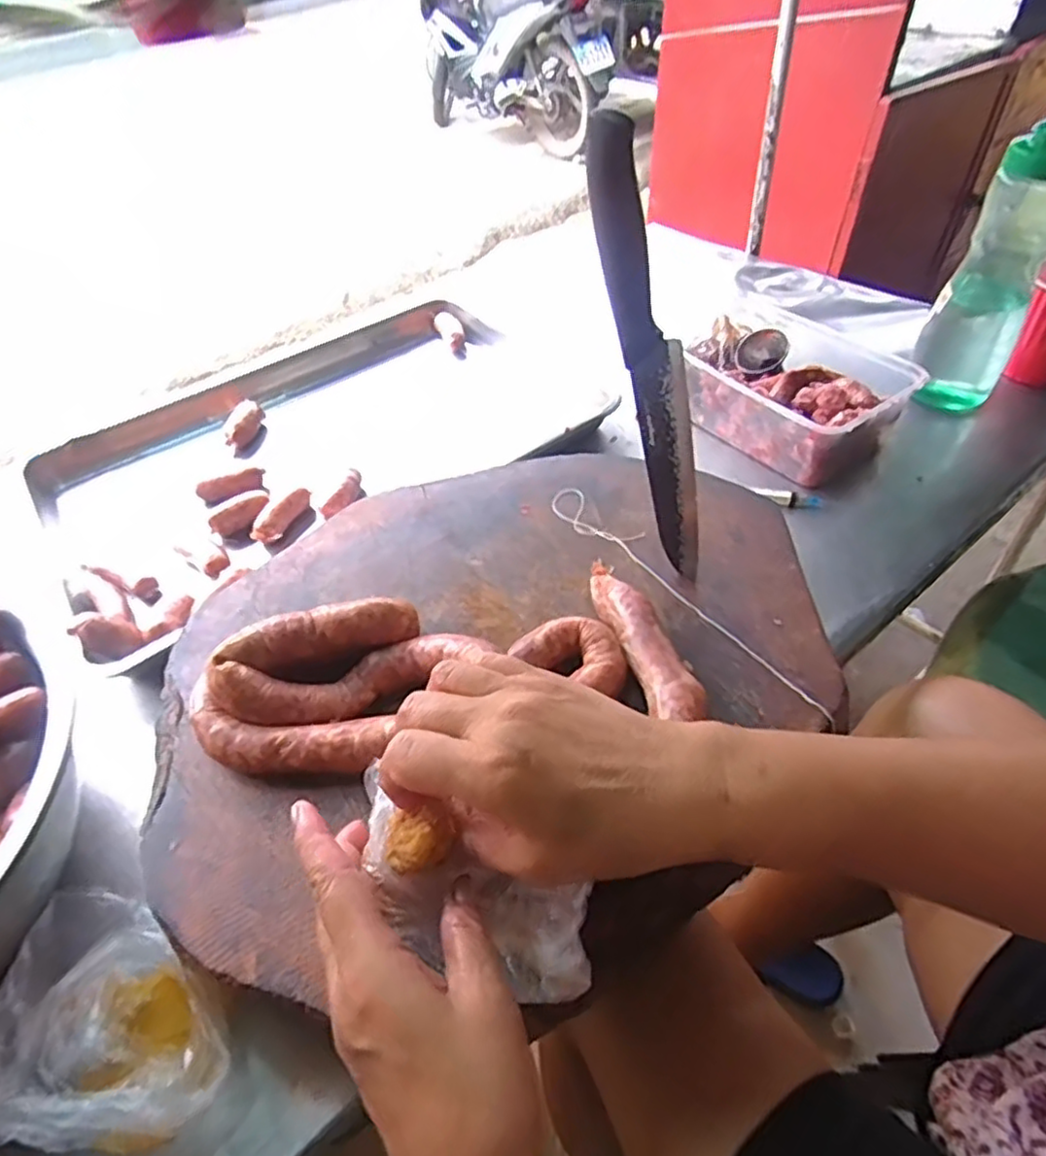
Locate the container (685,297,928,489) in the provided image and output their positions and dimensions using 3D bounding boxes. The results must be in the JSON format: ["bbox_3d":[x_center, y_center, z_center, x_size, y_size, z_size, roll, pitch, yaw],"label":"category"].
[{"bbox_3d":[0.276,-0.196,0.715,0.158,0.081,0.223,-31,51,-23],"label":"container"}]

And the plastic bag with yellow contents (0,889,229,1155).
[{"bbox_3d":[-0.231,0.247,0.365,0.143,0.057,0.092,33,57,31],"label":"plastic bag with yellow contents"}]

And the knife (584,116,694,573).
[{"bbox_3d":[0.080,-0.118,0.404,0.016,0.272,0.042,-33,32,-24],"label":"knife"}]

